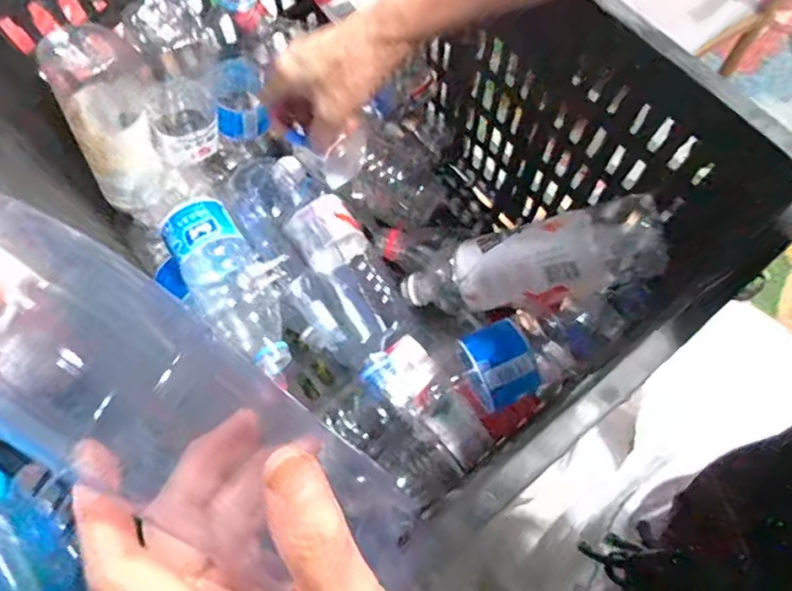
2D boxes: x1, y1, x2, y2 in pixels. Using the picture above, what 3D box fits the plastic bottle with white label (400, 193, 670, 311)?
[{"bbox_3d":[0.102,-0.021,0.462,0.215,0.053,0.059,-14,66,36],"label":"plastic bottle with white label"}]

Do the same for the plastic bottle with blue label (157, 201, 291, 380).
[{"bbox_3d":[-0.143,-0.009,0.497,0.065,0.066,0.159,-30,92,-8],"label":"plastic bottle with blue label"}]

